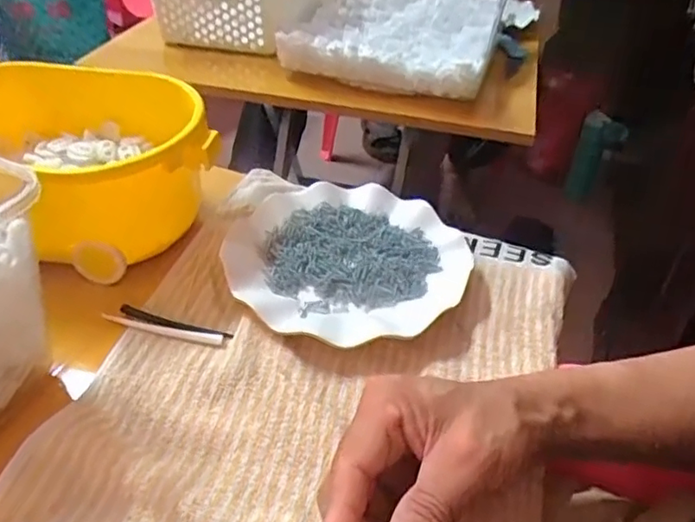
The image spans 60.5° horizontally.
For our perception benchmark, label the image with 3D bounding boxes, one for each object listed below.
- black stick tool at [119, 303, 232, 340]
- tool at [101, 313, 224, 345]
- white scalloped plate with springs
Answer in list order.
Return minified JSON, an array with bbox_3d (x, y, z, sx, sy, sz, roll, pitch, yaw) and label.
[{"bbox_3d":[-0.125,0.044,0.427,0.086,0.007,0.009,13,41,12],"label":"black stick tool"},{"bbox_3d":[-0.133,0.047,0.421,0.093,0.006,0.009,12,40,10],"label":"tool"},{"bbox_3d":[-0.001,-0.007,0.466,0.179,0.018,0.177,2,40,-1],"label":"white scalloped plate with springs"}]

